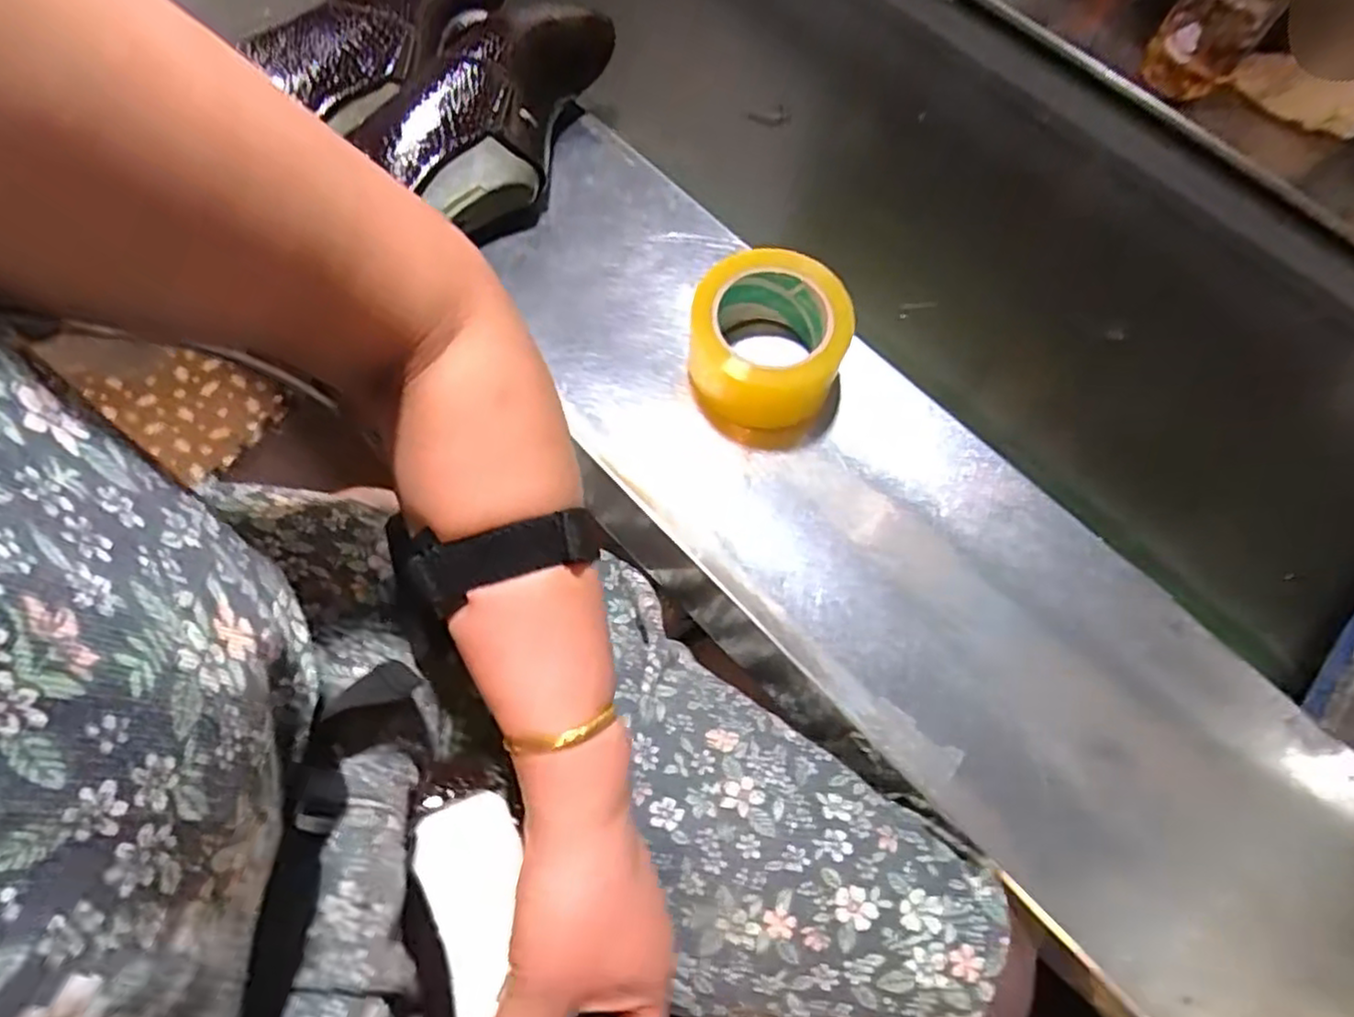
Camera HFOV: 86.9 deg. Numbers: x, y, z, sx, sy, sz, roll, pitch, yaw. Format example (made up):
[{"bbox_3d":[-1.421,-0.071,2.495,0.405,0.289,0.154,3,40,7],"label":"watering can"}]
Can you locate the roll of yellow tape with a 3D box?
[{"bbox_3d":[0.064,-0.119,0.513,0.107,0.067,0.100,1,67,-3],"label":"roll of yellow tape"}]

